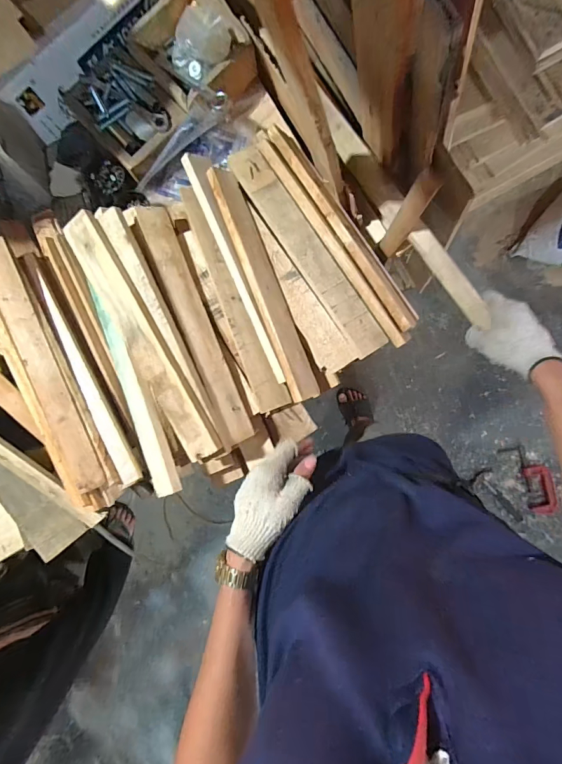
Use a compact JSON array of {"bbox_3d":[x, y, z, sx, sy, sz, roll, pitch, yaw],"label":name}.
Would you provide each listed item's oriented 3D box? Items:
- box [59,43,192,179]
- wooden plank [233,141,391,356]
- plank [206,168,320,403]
[{"bbox_3d":[-0.240,-0.438,0.584,0.145,0.034,0.170,-41,86,0],"label":"box"},{"bbox_3d":[0.041,-0.200,0.562,0.056,0.023,0.360,-34,86,0],"label":"wooden plank"},{"bbox_3d":[-0.025,-0.146,0.547,0.046,0.027,0.362,-21,86,1],"label":"plank"}]

